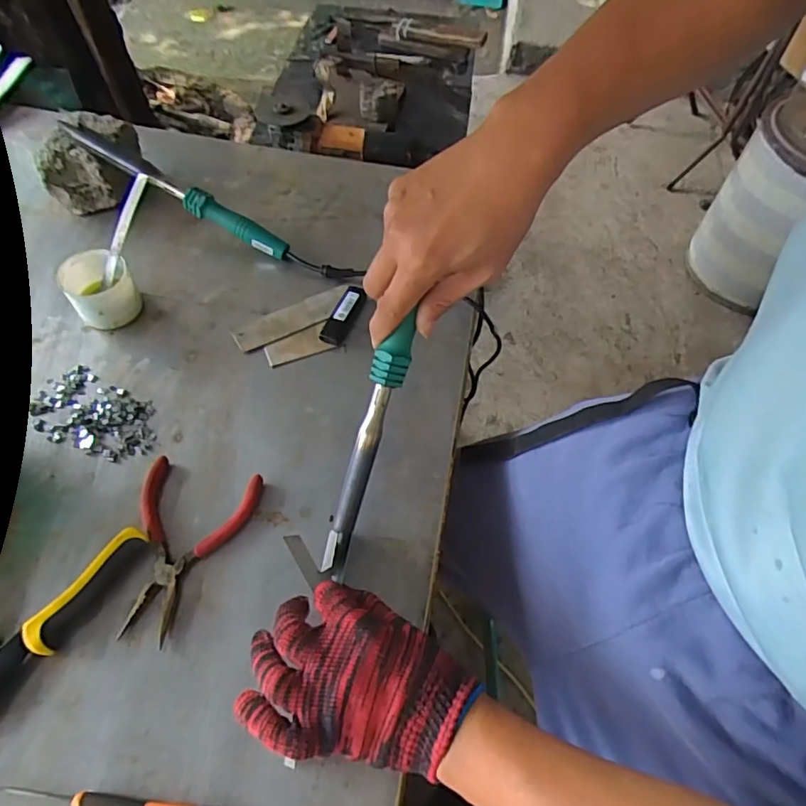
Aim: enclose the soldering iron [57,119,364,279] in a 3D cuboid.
[{"bbox_3d":[-0.220,-0.224,0.637,0.365,0.028,0.029,29,60,-2],"label":"soldering iron"}]

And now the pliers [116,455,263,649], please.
[{"bbox_3d":[-0.187,0.117,0.460,0.097,0.015,0.143,12,58,4],"label":"pliers"}]

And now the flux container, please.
[{"bbox_3d":[-0.316,-0.118,0.583,0.065,0.055,0.063,-27,63,-19],"label":"flux container"}]

